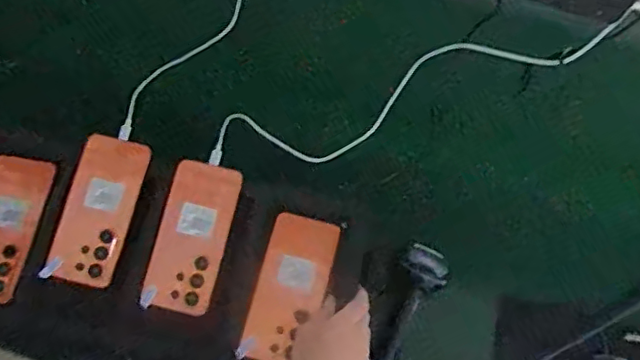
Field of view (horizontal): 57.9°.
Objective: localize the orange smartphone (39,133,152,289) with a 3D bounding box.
[{"bbox_3d":[-0.254,0.036,0.666,0.073,0.010,0.171,17,81,-7],"label":"orange smartphone"}]

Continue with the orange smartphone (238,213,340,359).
[{"bbox_3d":[-0.037,0.121,0.652,0.076,0.009,0.168,20,69,5],"label":"orange smartphone"}]

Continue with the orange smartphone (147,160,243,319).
[{"bbox_3d":[-0.145,0.065,0.663,0.073,0.013,0.170,14,77,-3],"label":"orange smartphone"}]

